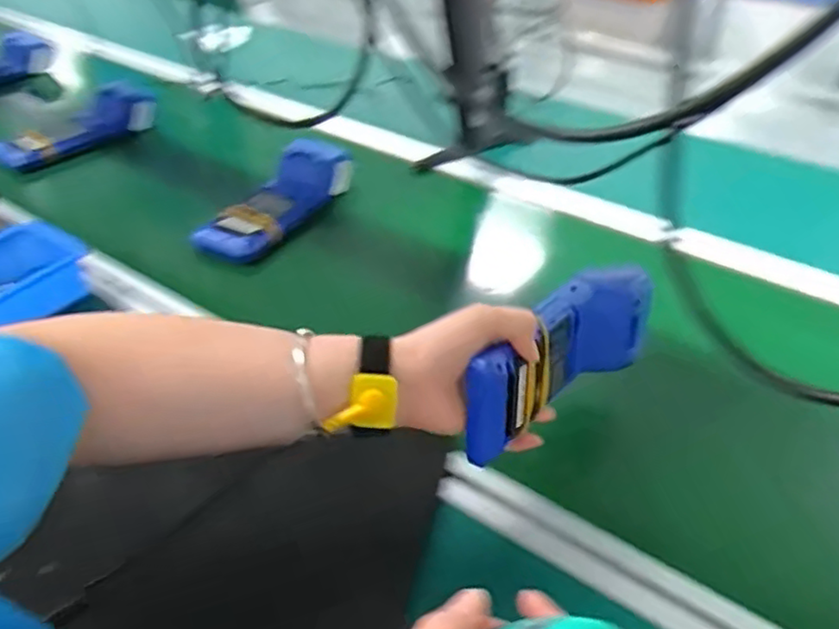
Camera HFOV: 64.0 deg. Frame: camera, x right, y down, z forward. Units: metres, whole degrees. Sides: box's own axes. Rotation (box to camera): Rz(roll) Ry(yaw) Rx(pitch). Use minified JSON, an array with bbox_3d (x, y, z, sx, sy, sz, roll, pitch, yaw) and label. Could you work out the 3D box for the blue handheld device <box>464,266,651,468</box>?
[{"bbox_3d":[0.104,0.026,0.487,0.053,0.081,0.206,30,42,31],"label":"blue handheld device"}]

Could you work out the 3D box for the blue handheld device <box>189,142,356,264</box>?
[{"bbox_3d":[-0.165,-0.130,0.794,0.076,0.072,0.222,23,44,24],"label":"blue handheld device"}]

